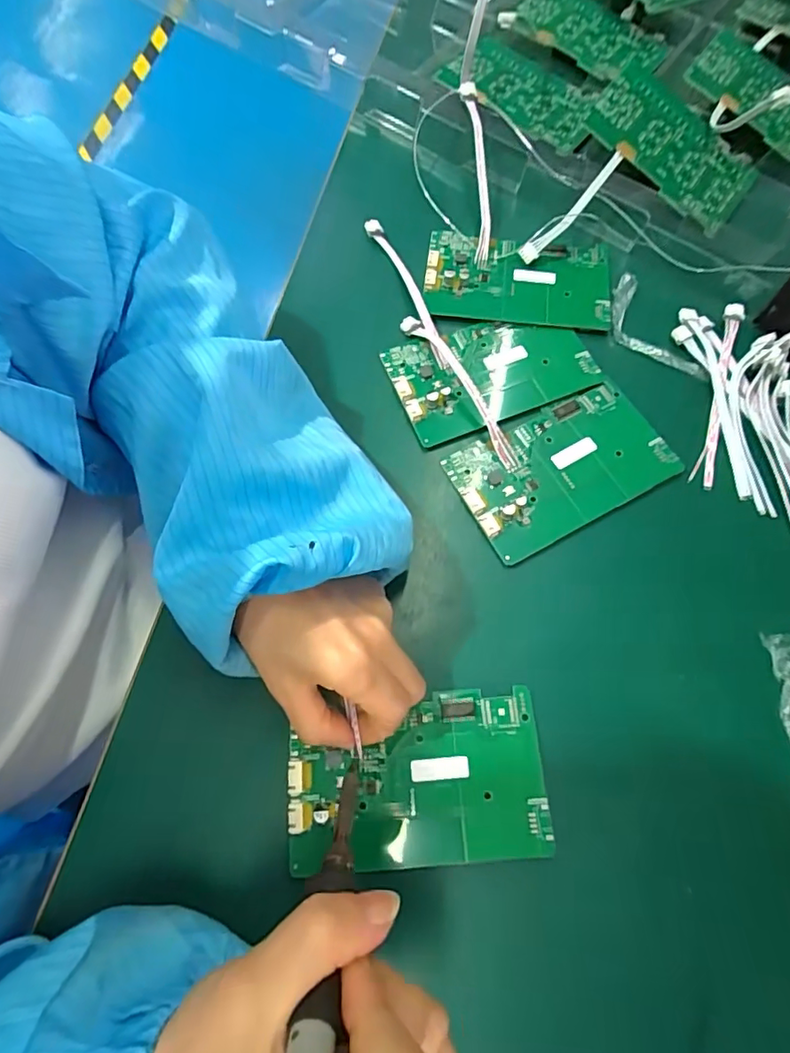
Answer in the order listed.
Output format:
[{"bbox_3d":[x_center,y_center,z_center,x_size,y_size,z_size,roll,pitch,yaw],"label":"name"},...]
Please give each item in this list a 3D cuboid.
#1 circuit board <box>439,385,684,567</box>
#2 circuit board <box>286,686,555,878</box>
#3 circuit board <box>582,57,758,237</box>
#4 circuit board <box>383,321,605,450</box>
[{"bbox_3d":[0.105,-0.038,0.330,0.128,0.008,0.077,-27,72,-8],"label":"circuit board"},{"bbox_3d":[0.011,0.131,0.272,0.130,0.009,0.080,-4,71,0],"label":"circuit board"},{"bbox_3d":[0.208,-0.285,0.394,0.128,0.010,0.081,37,77,-4],"label":"circuit board"},{"bbox_3d":[0.064,-0.107,0.353,0.129,0.008,0.075,-20,72,-6],"label":"circuit board"}]

